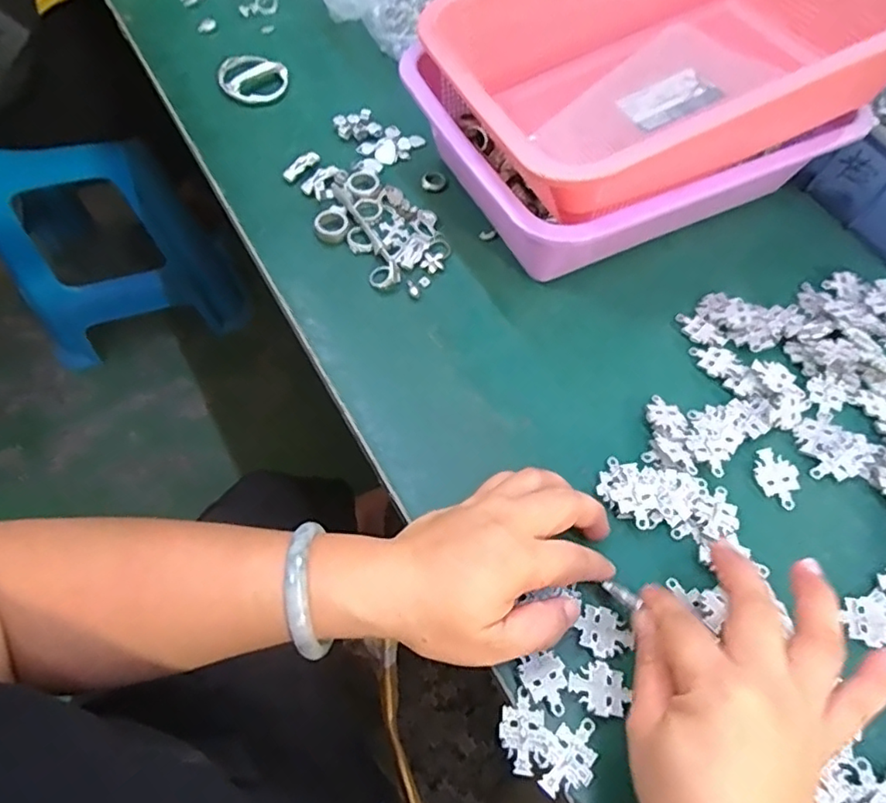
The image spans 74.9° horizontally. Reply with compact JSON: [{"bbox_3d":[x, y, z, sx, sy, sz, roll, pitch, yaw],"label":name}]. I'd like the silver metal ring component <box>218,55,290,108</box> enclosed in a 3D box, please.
[{"bbox_3d":[-0.175,-0.296,0.532,0.060,0.013,0.055,1,61,-2],"label":"silver metal ring component"}]

